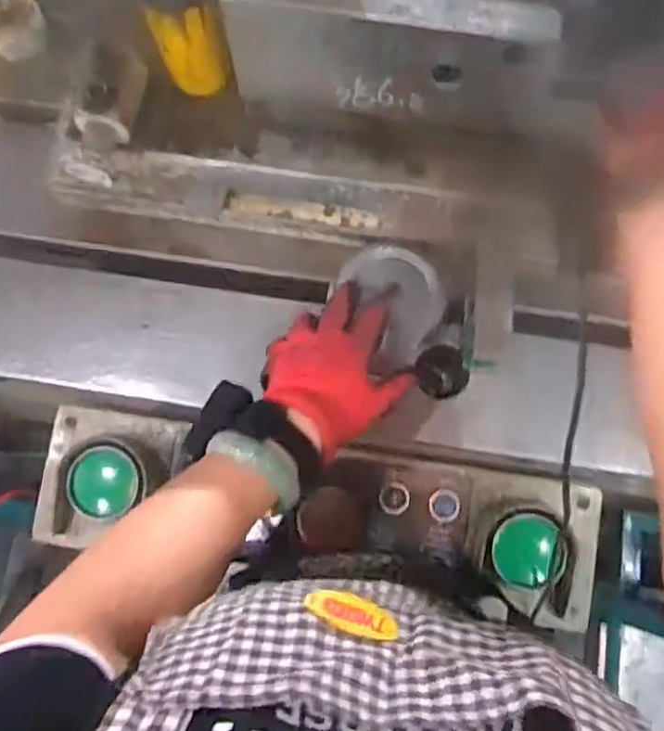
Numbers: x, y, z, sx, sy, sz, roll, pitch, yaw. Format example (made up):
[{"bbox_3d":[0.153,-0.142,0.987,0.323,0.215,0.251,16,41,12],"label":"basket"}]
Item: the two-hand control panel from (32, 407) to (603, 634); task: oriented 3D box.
[{"bbox_3d":[-0.016,0.158,0.711,0.568,0.084,0.151,9,77,3],"label":"two-hand control panel"}]

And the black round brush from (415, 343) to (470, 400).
[{"bbox_3d":[0.108,0.006,0.680,0.046,0.037,0.048,0,77,0],"label":"black round brush"}]

